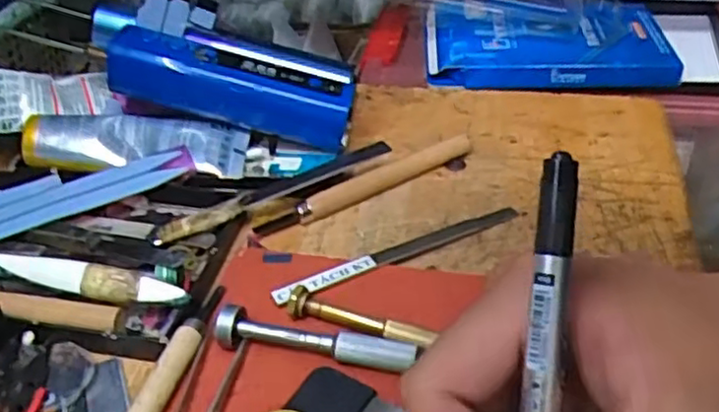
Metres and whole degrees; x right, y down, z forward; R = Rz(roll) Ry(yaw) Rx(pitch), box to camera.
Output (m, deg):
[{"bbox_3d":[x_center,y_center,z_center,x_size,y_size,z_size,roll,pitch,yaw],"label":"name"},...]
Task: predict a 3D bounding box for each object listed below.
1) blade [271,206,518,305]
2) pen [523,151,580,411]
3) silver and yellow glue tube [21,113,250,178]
[{"bbox_3d":[0.020,0.020,0.328,0.128,0.005,0.013,-20,42,-20],"label":"blade"},{"bbox_3d":[0.049,0.048,0.188,0.010,0.122,0.007,4,1,1],"label":"pen"},{"bbox_3d":[-0.119,-0.033,0.373,0.112,0.023,0.030,2,39,-2],"label":"silver and yellow glue tube"}]

